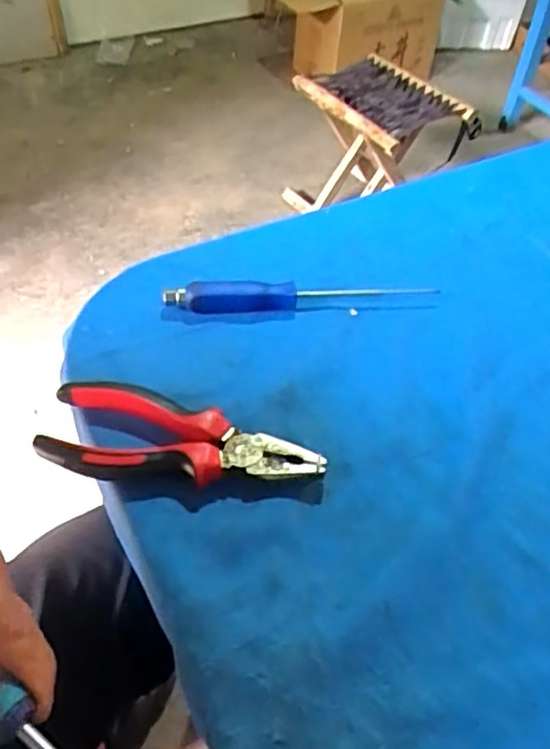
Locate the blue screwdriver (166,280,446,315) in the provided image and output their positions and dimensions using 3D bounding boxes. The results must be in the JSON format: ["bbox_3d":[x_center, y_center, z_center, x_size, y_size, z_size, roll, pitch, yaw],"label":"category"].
[{"bbox_3d":[0.018,-0.054,0.441,0.185,0.016,0.022,0,50,-2],"label":"blue screwdriver"}]

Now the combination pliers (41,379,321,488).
[{"bbox_3d":[-0.052,0.035,0.362,0.154,0.021,0.057,3,50,0],"label":"combination pliers"}]

